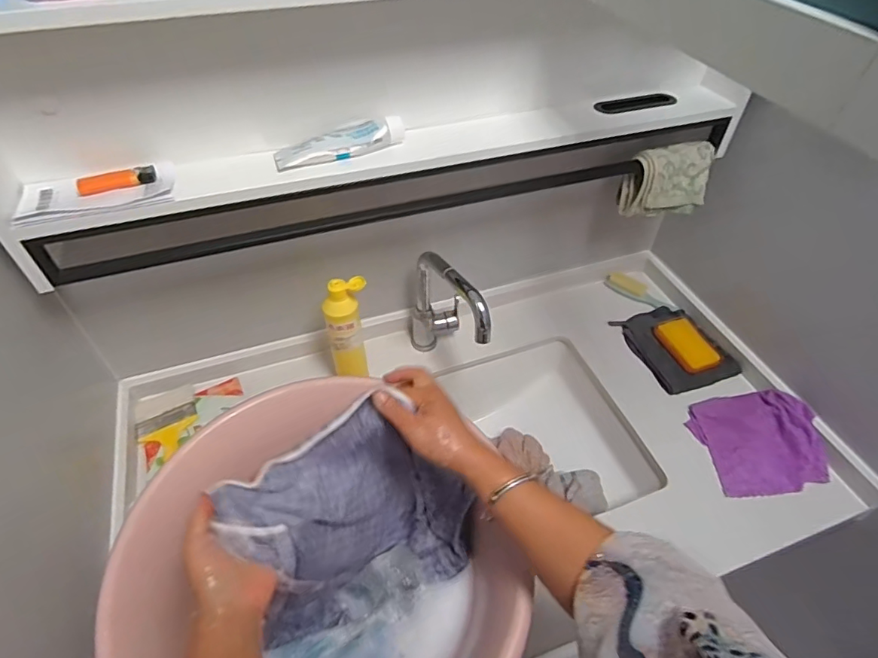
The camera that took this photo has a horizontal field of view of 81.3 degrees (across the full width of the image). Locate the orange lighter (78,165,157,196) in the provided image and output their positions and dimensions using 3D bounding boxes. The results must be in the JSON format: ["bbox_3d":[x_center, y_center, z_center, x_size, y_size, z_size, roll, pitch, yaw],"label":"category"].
[{"bbox_3d":[-0.373,-0.172,0.593,0.081,0.017,0.016,-16,50,-15],"label":"orange lighter"}]

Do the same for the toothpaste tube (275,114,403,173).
[{"bbox_3d":[-0.124,-0.237,0.644,0.163,0.032,0.042,-16,50,-15],"label":"toothpaste tube"}]

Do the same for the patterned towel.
[{"bbox_3d":[0.371,-0.235,0.824,0.133,0.100,0.060,-8,48,-8],"label":"patterned towel"}]

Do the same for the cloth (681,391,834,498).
[{"bbox_3d":[0.507,0.176,0.810,0.169,0.024,0.160,-11,59,5],"label":"cloth"}]

